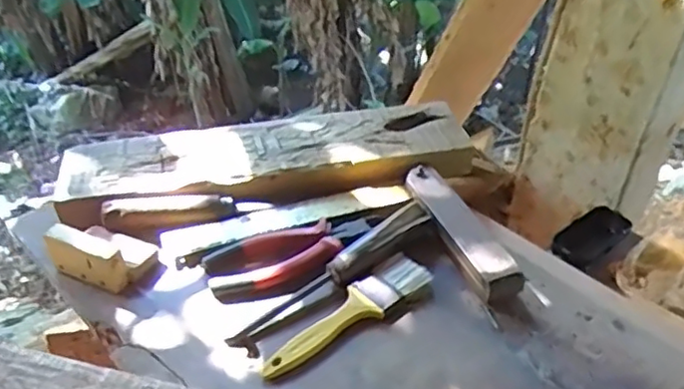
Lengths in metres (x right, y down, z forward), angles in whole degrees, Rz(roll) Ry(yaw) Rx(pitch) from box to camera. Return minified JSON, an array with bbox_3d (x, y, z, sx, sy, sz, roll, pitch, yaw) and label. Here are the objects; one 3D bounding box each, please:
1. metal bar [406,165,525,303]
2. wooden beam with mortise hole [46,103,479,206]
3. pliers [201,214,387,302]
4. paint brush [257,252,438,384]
[{"bbox_3d":[0.121,0.035,0.655,0.048,0.024,0.193,-13,42,-17],"label":"metal bar"},{"bbox_3d":[-0.081,-0.043,0.731,0.464,0.035,0.134,-4,40,-6],"label":"wooden beam with mortise hole"},{"bbox_3d":[-0.045,0.055,0.625,0.172,0.014,0.082,-11,41,-14],"label":"pliers"},{"bbox_3d":[0.006,0.106,0.571,0.182,0.012,0.040,-29,48,-31],"label":"paint brush"}]

